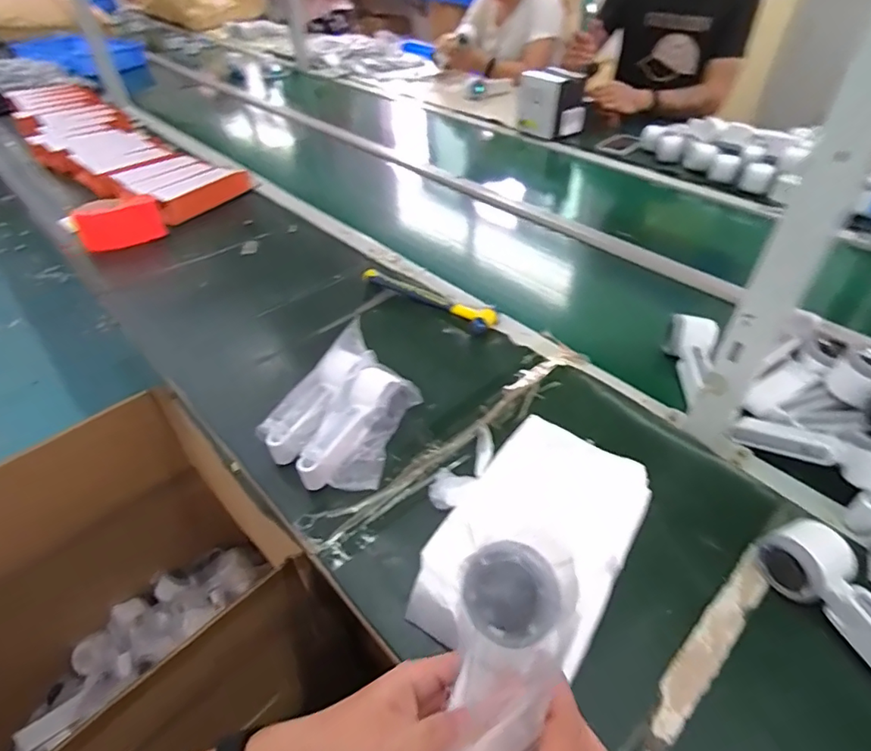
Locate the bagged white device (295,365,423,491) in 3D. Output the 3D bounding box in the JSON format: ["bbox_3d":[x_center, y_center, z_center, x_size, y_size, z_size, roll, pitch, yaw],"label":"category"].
[{"bbox_3d":[-0.086,0.061,0.602,0.082,0.055,0.167,13,45,15],"label":"bagged white device"}]

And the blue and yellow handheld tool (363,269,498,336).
[{"bbox_3d":[-0.016,-0.122,0.816,0.244,0.019,0.043,24,49,25],"label":"blue and yellow handheld tool"}]

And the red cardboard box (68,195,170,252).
[{"bbox_3d":[-0.601,-0.287,0.975,0.148,0.077,0.060,-12,44,-11],"label":"red cardboard box"}]

